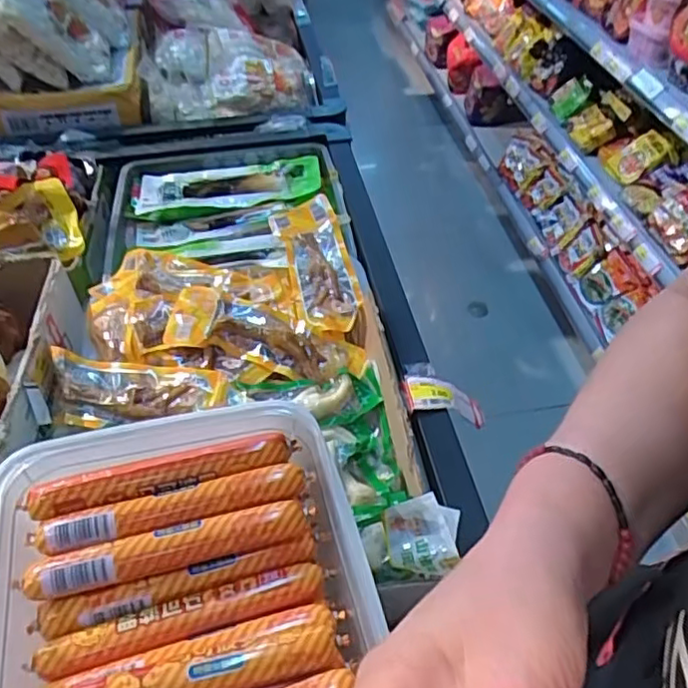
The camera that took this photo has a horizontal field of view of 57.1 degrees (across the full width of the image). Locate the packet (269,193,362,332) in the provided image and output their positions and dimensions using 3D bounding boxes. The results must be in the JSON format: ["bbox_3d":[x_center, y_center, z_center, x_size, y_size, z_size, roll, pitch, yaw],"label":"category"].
[{"bbox_3d":[-0.028,-0.100,0.712,0.071,0.030,0.203,-12,47,-10],"label":"packet"}]

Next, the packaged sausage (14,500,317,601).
[{"bbox_3d":[-0.107,0.126,0.391,0.173,0.022,0.022,-12,47,-10],"label":"packaged sausage"}]

